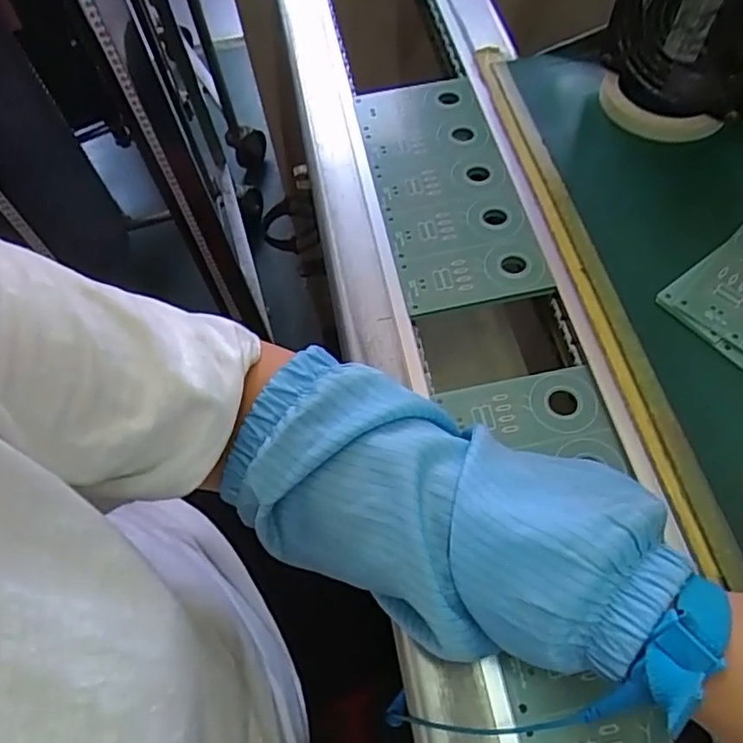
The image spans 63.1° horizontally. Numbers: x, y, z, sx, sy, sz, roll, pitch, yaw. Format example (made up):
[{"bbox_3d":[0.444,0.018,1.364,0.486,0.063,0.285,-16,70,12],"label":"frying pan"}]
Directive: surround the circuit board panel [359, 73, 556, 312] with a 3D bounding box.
[{"bbox_3d":[0.052,-0.150,0.472,0.096,0.010,0.228,-10,54,-1],"label":"circuit board panel"}]

